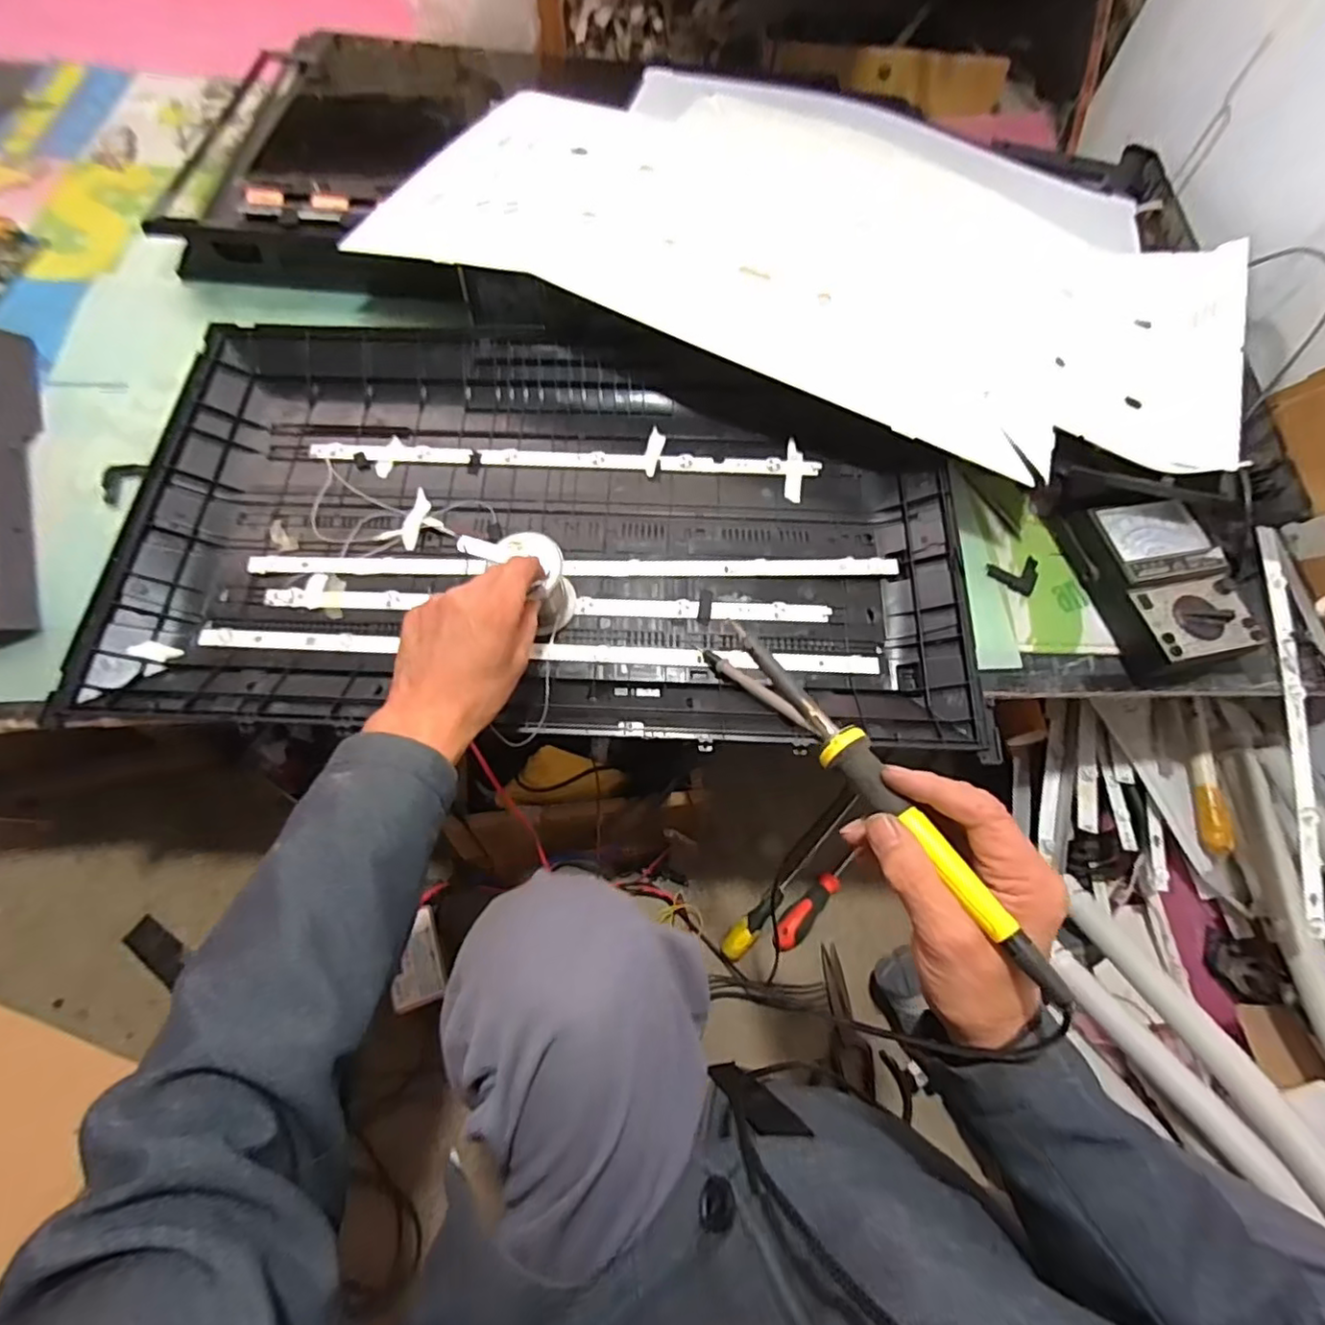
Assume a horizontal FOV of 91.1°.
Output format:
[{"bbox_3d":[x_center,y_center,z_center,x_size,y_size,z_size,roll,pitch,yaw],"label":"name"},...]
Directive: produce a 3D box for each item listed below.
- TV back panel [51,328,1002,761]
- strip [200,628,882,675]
[{"bbox_3d":[-0.100,-0.133,0.597,0.726,0.049,0.425,4,65,-2],"label":"TV back panel"},{"bbox_3d":[-0.103,-0.011,0.555,0.575,0.014,0.019,3,65,-2],"label":"strip"}]

